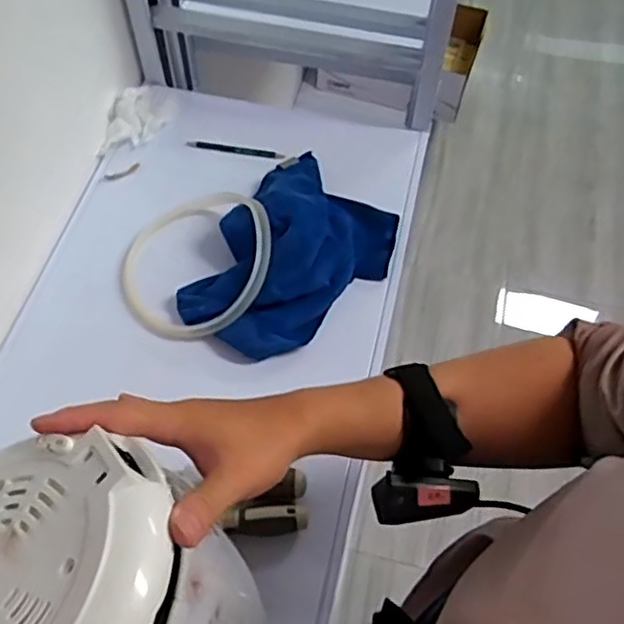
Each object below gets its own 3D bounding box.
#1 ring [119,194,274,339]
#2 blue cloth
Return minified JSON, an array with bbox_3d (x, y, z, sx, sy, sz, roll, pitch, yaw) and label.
[{"bbox_3d":[-0.129,-0.058,0.768,0.185,0.036,0.187,-11,58,18],"label":"ring"},{"bbox_3d":[-0.012,-0.076,0.766,0.186,0.070,0.284,24,63,13],"label":"blue cloth"}]

